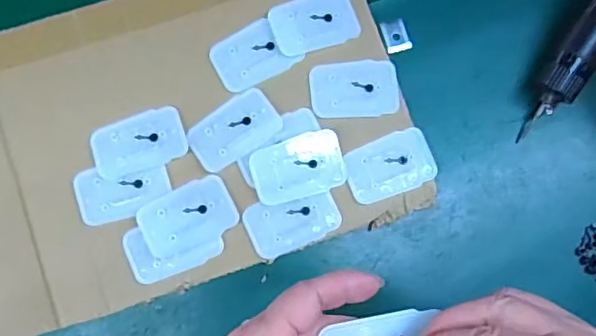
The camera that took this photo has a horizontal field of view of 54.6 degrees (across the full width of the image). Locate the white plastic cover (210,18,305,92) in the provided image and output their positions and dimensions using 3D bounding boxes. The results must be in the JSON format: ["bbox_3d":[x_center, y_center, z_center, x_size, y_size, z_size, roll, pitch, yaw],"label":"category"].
[{"bbox_3d":[-0.036,-0.090,0.464,0.062,0.007,0.048,-31,86,-7],"label":"white plastic cover"}]

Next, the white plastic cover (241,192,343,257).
[{"bbox_3d":[-0.004,0.040,0.449,0.069,0.010,0.041,-23,85,-6],"label":"white plastic cover"}]

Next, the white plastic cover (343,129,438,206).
[{"bbox_3d":[0.072,-0.002,0.455,0.069,0.004,0.046,-20,83,-6],"label":"white plastic cover"}]

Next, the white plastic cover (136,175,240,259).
[{"bbox_3d":[-0.083,0.038,0.440,0.069,0.010,0.045,-27,86,-7],"label":"white plastic cover"}]

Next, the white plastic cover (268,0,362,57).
[{"bbox_3d":[0.014,-0.118,0.465,0.070,0.008,0.045,-19,85,-6],"label":"white plastic cover"}]

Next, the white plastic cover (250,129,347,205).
[{"bbox_3d":[0.001,0.000,0.449,0.071,0.007,0.047,-17,85,-6],"label":"white plastic cover"}]

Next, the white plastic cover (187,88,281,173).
[{"bbox_3d":[-0.050,-0.029,0.450,0.069,0.007,0.044,-35,87,-7],"label":"white plastic cover"}]

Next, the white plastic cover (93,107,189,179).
[{"bbox_3d":[-0.122,-0.019,0.446,0.070,0.009,0.043,-21,85,-6],"label":"white plastic cover"}]

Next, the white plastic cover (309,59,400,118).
[{"bbox_3d":[0.045,-0.063,0.464,0.070,0.008,0.045,-5,84,-4],"label":"white plastic cover"}]

